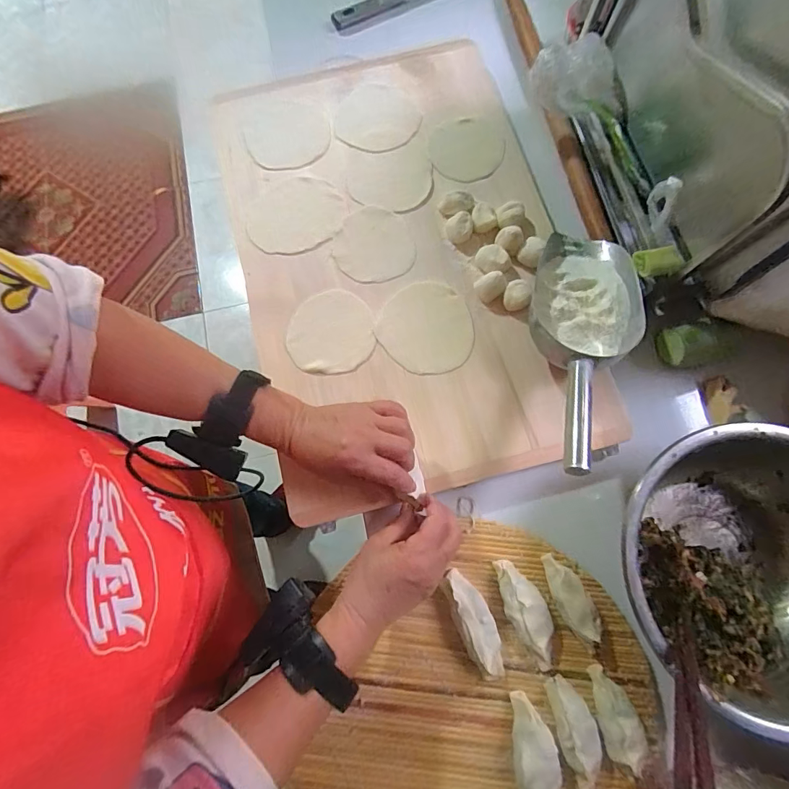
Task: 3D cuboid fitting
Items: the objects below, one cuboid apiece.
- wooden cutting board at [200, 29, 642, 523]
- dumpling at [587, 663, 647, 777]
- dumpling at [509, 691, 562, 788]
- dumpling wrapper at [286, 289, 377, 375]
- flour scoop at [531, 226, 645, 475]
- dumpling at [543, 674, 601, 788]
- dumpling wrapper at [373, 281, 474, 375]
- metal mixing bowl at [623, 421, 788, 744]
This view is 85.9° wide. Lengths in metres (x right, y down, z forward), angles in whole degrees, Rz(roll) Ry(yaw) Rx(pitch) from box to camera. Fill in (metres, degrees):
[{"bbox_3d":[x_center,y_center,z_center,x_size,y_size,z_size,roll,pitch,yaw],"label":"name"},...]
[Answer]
[{"bbox_3d":[0.000,-0.173,0.493,0.352,0.027,0.549,-14,77,-3],"label":"wooden cutting board"},{"bbox_3d":[0.200,0.291,0.383,0.033,0.021,0.078,-11,76,-2],"label":"dumpling"},{"bbox_3d":[0.124,0.327,0.373,0.035,0.025,0.105,-2,76,0],"label":"dumpling"},{"bbox_3d":[-0.071,-0.071,0.472,0.094,0.004,0.096,0,76,0],"label":"dumpling wrapper"},{"bbox_3d":[0.186,-0.056,0.421,0.103,0.044,0.278,15,60,4],"label":"flour scoop"},{"bbox_3d":[0.164,0.304,0.381,0.034,0.020,0.087,-16,77,-3],"label":"dumpling"},{"bbox_3d":[0.033,-0.076,0.471,0.104,0.004,0.105,-5,76,-1],"label":"dumpling wrapper"},{"bbox_3d":[0.319,0.156,0.383,0.216,0.084,0.228,0,76,0],"label":"metal mixing bowl"}]

